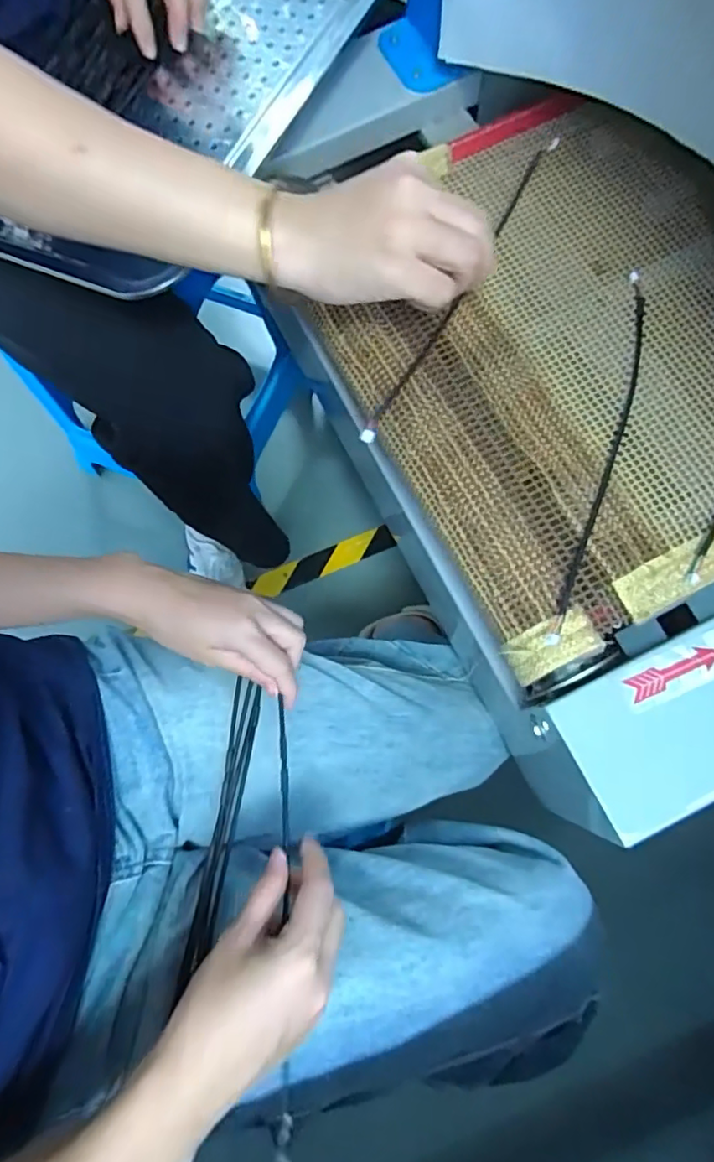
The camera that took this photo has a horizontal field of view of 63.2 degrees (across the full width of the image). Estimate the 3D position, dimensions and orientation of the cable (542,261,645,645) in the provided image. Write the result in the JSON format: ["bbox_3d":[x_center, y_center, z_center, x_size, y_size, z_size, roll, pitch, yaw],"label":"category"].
[{"bbox_3d":[0.168,-0.088,0.384,0.024,0.010,0.279,16,77,8],"label":"cable"}]

